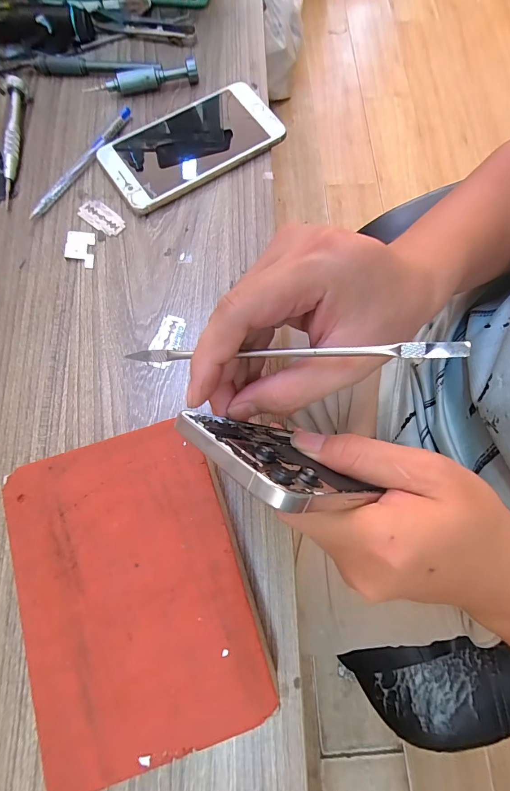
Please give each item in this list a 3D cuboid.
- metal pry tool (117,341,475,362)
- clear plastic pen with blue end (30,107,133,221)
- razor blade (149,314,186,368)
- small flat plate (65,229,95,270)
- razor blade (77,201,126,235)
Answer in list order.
[{"bbox_3d":[0.011,-0.021,0.174,0.165,0.005,0.006,1,73,16],"label":"metal pry tool"},{"bbox_3d":[-0.148,-0.203,0.309,0.007,0.011,0.132,30,76,7],"label":"clear plastic pen with blue end"},{"bbox_3d":[-0.067,-0.042,0.269,0.019,0.004,0.042,20,75,5],"label":"razor blade"},{"bbox_3d":[-0.142,-0.119,0.289,0.022,0.004,0.034,-4,74,-2],"label":"small flat plate"},{"bbox_3d":[-0.129,-0.150,0.298,0.043,0.004,0.018,33,76,8],"label":"razor blade"}]

